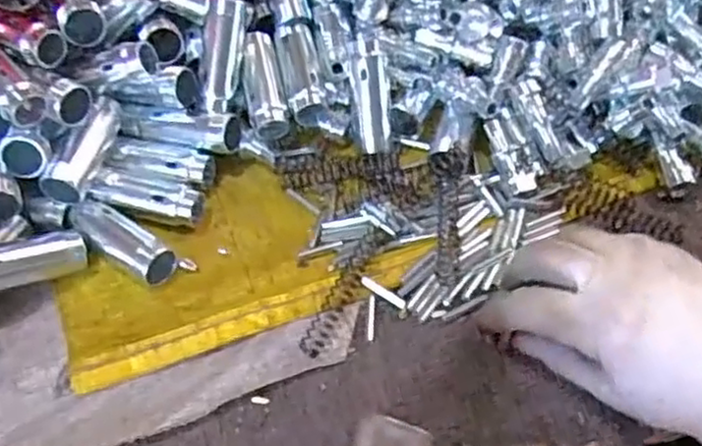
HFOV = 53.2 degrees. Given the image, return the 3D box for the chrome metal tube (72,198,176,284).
[{"bbox_3d":[-0.133,0.011,0.402,0.070,0.019,0.024,33,61,23],"label":"chrome metal tube"}]

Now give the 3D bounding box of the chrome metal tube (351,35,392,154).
[{"bbox_3d":[0.014,-0.080,0.442,0.023,0.069,0.024,-7,10,-3],"label":"chrome metal tube"}]

